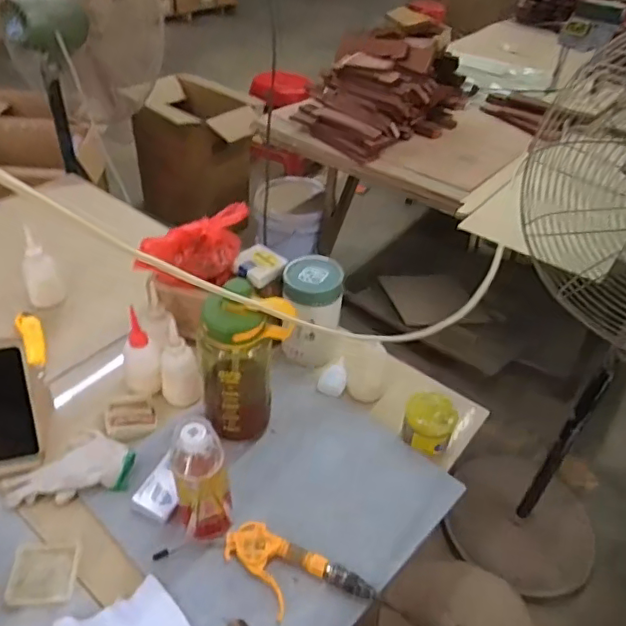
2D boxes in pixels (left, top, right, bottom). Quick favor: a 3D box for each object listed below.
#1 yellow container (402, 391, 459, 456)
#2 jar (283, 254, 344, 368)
[{"bbox_3d":[0.181,0.173,0.877,0.074,0.062,0.081,2,40,-2],"label":"yellow container"},{"bbox_3d":[-0.003,0.009,0.985,0.098,0.193,0.105,2,40,-2],"label":"jar"}]

